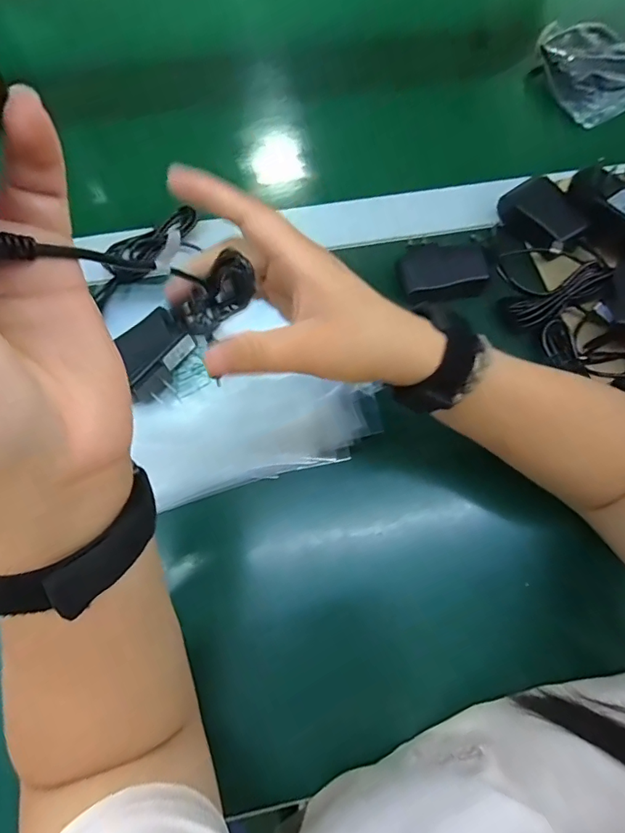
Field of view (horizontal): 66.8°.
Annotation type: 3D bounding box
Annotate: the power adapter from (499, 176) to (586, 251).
[{"bbox_3d":[0.208,-0.179,0.428,0.043,0.031,0.073,-32,74,-12],"label":"power adapter"}]

